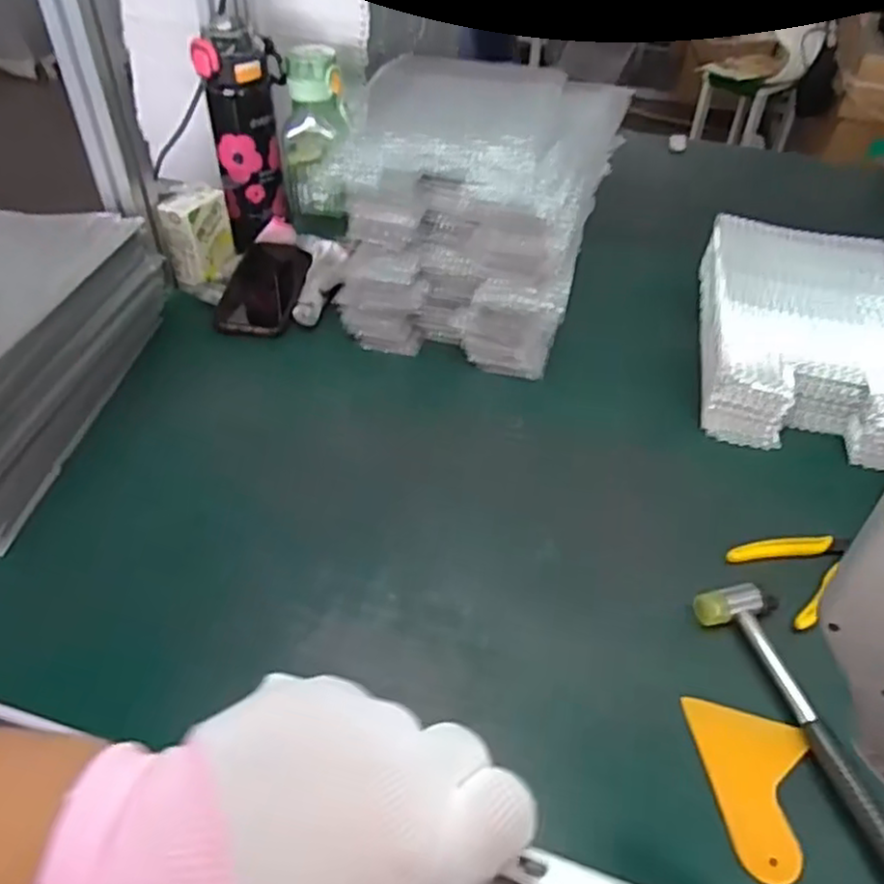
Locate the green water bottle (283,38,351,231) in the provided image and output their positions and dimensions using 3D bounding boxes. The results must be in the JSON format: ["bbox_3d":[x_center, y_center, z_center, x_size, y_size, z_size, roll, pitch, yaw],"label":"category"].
[{"bbox_3d":[-0.151,-0.361,0.817,0.075,0.188,0.089,-5,45,-8],"label":"green water bottle"}]

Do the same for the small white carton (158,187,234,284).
[{"bbox_3d":[-0.282,-0.242,0.800,0.049,0.087,0.072,22,47,18],"label":"small white carton"}]

